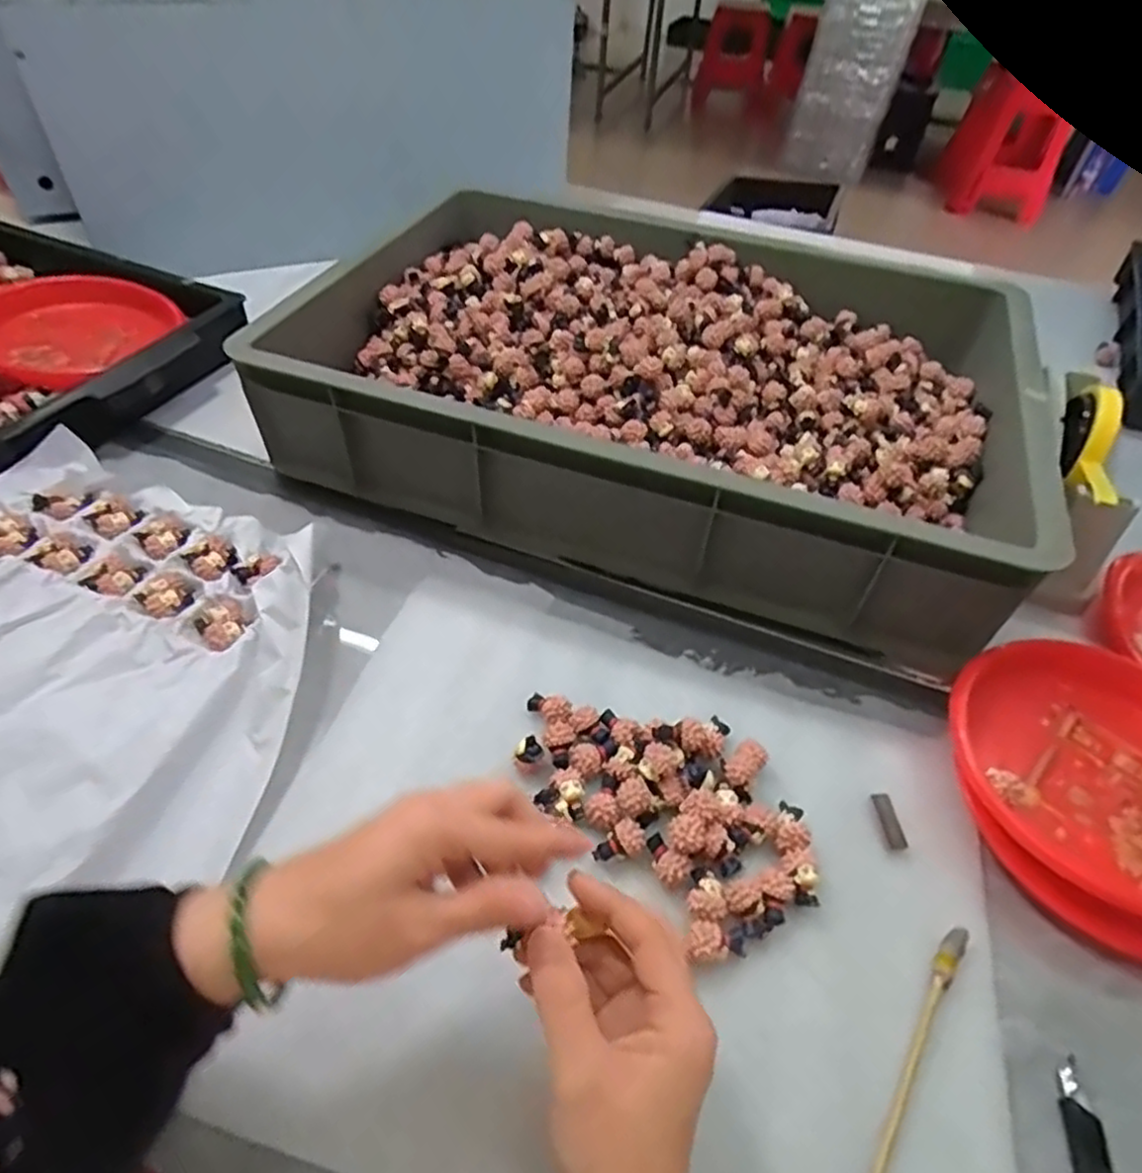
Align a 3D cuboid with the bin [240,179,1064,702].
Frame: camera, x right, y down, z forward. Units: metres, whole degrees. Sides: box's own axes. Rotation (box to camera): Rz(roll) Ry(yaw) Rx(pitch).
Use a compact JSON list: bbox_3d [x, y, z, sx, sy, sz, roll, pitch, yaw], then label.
[{"bbox_3d":[0.082,-0.190,0.650,0.594,0.125,0.425,18,49,12],"label":"bin"}]

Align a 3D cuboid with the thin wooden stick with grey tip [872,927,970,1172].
[{"bbox_3d":[0.156,0.238,0.332,0.011,0.004,0.182,31,53,22],"label":"thin wooden stick with grey tip"}]

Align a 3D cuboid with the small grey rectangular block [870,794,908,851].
[{"bbox_3d":[0.192,0.141,0.426,0.011,0.004,0.035,-1,48,-5],"label":"small grey rectangular block"}]

